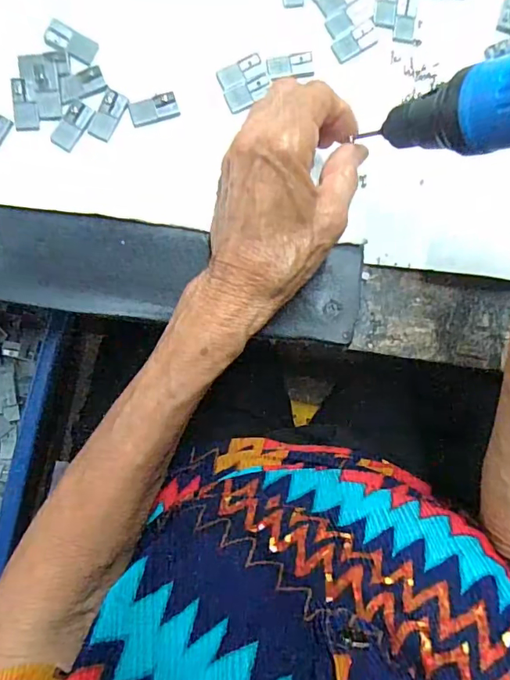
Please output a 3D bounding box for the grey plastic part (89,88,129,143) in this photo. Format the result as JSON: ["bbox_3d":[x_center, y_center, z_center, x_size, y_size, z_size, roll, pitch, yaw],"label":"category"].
[{"bbox_3d":[-0.083,-0.126,0.272,0.013,0.004,0.028,27,87,-4],"label":"grey plastic part"}]

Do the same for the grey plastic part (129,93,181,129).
[{"bbox_3d":[-0.057,-0.132,0.276,0.028,0.004,0.014,-17,90,-5],"label":"grey plastic part"}]

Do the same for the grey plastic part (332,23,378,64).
[{"bbox_3d":[0.060,-0.179,0.289,0.029,0.004,0.013,-35,92,-5],"label":"grey plastic part"}]

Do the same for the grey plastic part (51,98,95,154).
[{"bbox_3d":[-0.102,-0.119,0.268,0.013,0.004,0.027,28,87,-4],"label":"grey plastic part"}]

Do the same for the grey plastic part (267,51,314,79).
[{"bbox_3d":[0.021,-0.161,0.283,0.028,0.004,0.014,-10,90,-5],"label":"grey plastic part"}]

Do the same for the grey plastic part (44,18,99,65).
[{"bbox_3d":[-0.102,-0.166,0.270,0.027,0.005,0.015,25,87,-4],"label":"grey plastic part"}]

